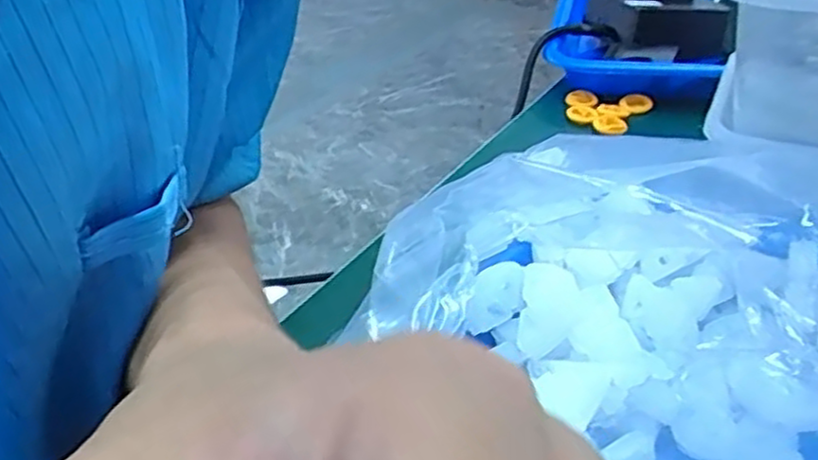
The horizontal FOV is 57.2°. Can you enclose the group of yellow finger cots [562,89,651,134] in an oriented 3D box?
[{"bbox_3d":[0.119,-0.076,0.464,0.045,0.010,0.046,-1,34,1],"label":"group of yellow finger cots"}]

